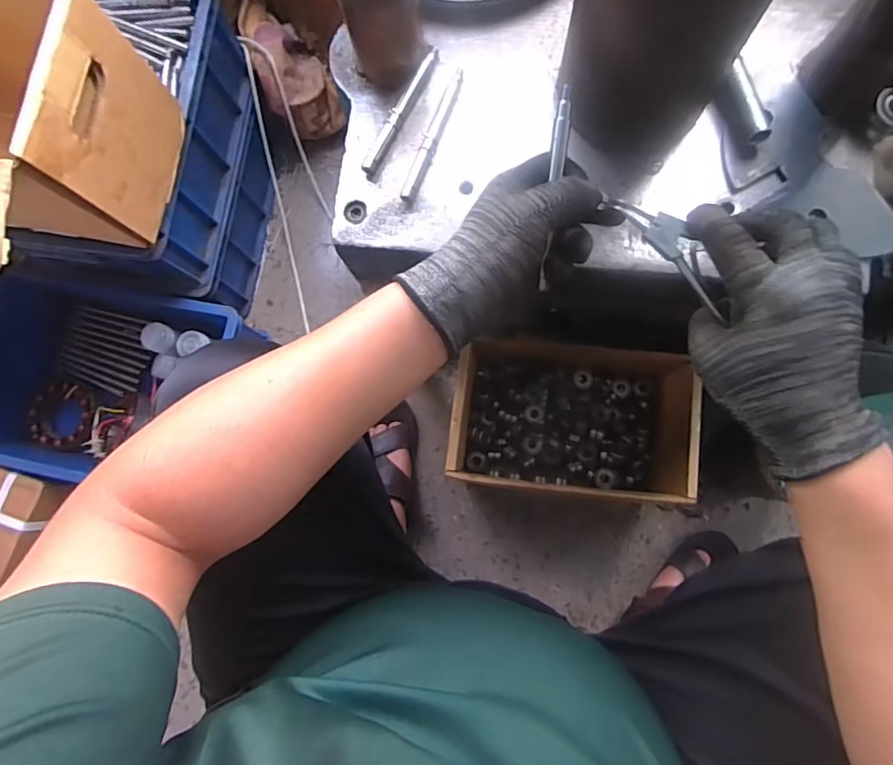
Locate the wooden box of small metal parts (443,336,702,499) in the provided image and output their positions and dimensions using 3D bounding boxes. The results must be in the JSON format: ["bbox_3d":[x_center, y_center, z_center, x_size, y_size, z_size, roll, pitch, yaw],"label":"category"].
[{"bbox_3d":[0.170,0.050,0.773,0.309,0.195,0.219,5,82,5],"label":"wooden box of small metal parts"}]

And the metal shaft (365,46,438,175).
[{"bbox_3d":[-0.043,-0.249,0.484,0.015,0.009,0.129,26,84,8],"label":"metal shaft"}]

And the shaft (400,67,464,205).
[{"bbox_3d":[-0.013,-0.225,0.479,0.017,0.010,0.130,19,83,7],"label":"shaft"}]

